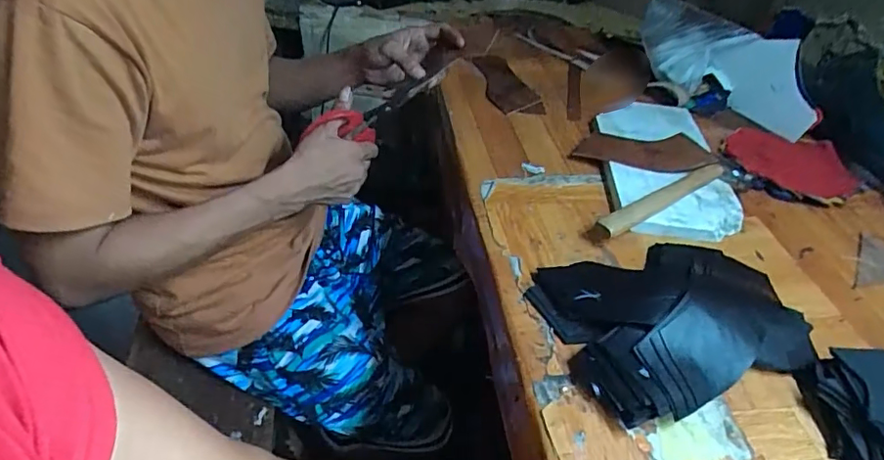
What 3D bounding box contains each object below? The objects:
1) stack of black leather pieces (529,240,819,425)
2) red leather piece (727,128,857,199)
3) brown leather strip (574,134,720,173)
[{"bbox_3d":[0.223,0.074,0.509,0.243,0.041,0.173,-8,43,-17],"label":"stack of black leather pieces"},{"bbox_3d":[0.491,-0.096,0.770,0.162,0.029,0.117,29,45,24],"label":"red leather piece"},{"bbox_3d":[0.263,-0.104,0.717,0.167,0.016,0.079,6,37,15],"label":"brown leather strip"}]

